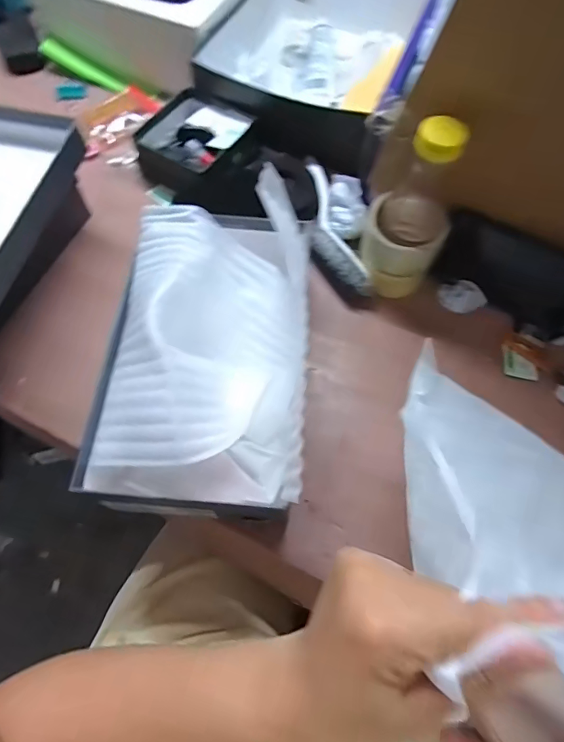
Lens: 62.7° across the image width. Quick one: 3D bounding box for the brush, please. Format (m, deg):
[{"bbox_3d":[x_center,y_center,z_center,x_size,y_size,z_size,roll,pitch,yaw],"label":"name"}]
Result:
[{"bbox_3d":[0.051,-0.182,0.580,0.058,0.040,0.229,-16,67,-7],"label":"brush"}]

